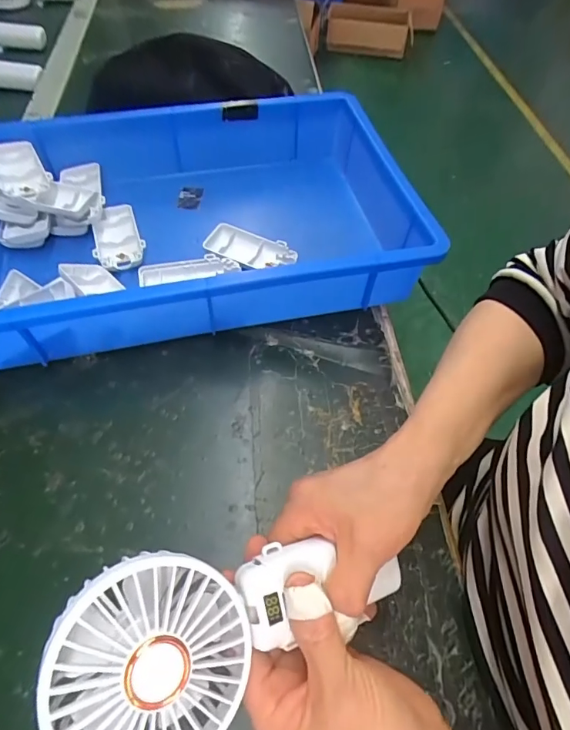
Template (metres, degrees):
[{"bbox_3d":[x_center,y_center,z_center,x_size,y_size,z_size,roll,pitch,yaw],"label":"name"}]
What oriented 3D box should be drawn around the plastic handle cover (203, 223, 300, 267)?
[{"bbox_3d":[-0.034,-0.119,0.462,0.092,0.017,0.042,16,57,8],"label":"plastic handle cover"}]

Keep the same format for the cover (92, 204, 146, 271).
[{"bbox_3d":[-0.178,-0.137,0.473,0.047,0.013,0.098,-14,58,-12],"label":"cover"}]

